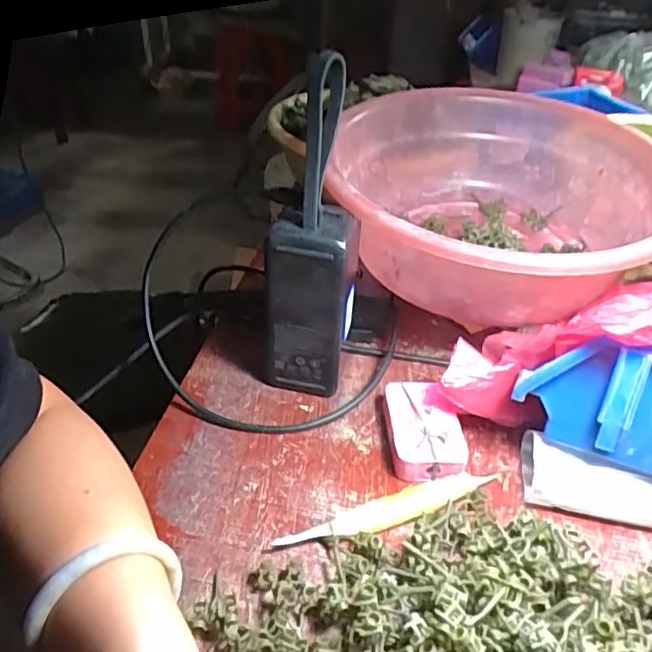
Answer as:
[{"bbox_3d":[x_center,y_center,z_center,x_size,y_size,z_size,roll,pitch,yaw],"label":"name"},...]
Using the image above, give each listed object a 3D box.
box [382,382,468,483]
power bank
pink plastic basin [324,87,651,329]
[{"bbox_3d":[0.064,0.070,0.410,0.045,0.022,0.074,-2,38,-6],"label":"box"},{"bbox_3d":[-0.012,-0.046,0.391,0.063,0.225,0.041,4,37,2],"label":"power bank"},{"bbox_3d":[0.131,-0.089,0.462,0.245,0.094,0.244,2,37,-1],"label":"pink plastic basin"}]

